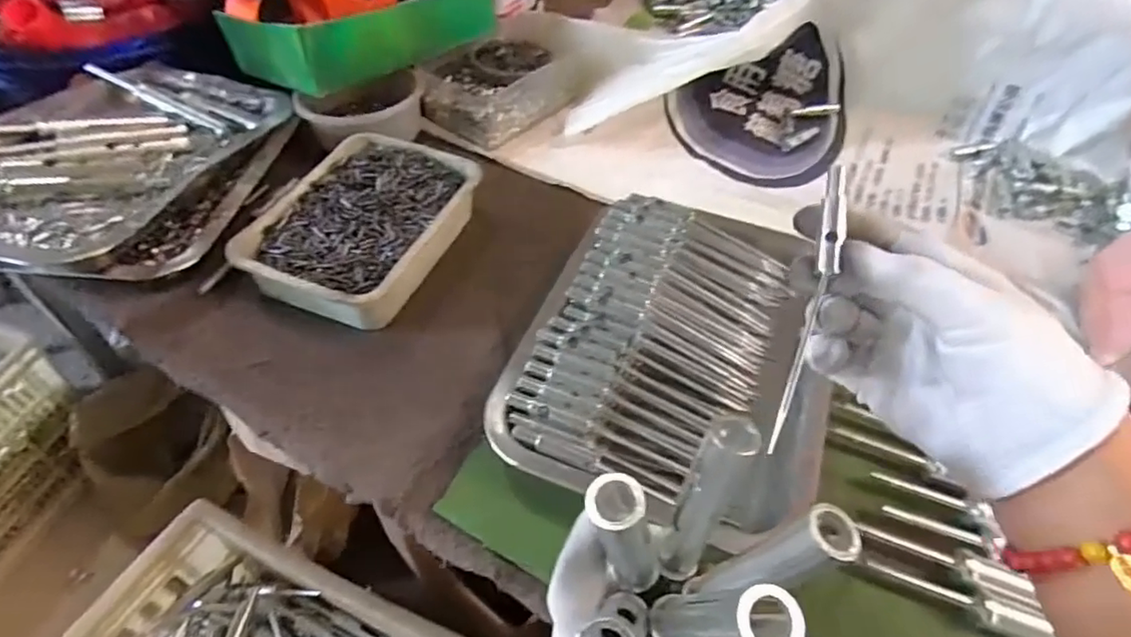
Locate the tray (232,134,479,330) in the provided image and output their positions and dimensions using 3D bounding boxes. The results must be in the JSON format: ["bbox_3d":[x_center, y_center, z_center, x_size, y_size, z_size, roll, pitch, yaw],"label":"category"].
[{"bbox_3d":[-0.156,-0.074,0.467,0.130,0.038,0.177,18,50,9],"label":"tray"}]

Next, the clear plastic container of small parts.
[{"bbox_3d":[-0.068,-0.238,0.602,0.107,0.052,0.144,36,55,22],"label":"clear plastic container of small parts"}]

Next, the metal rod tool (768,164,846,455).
[{"bbox_3d":[0.110,-0.008,0.264,0.010,0.010,0.125,14,90,6],"label":"metal rod tool"}]

